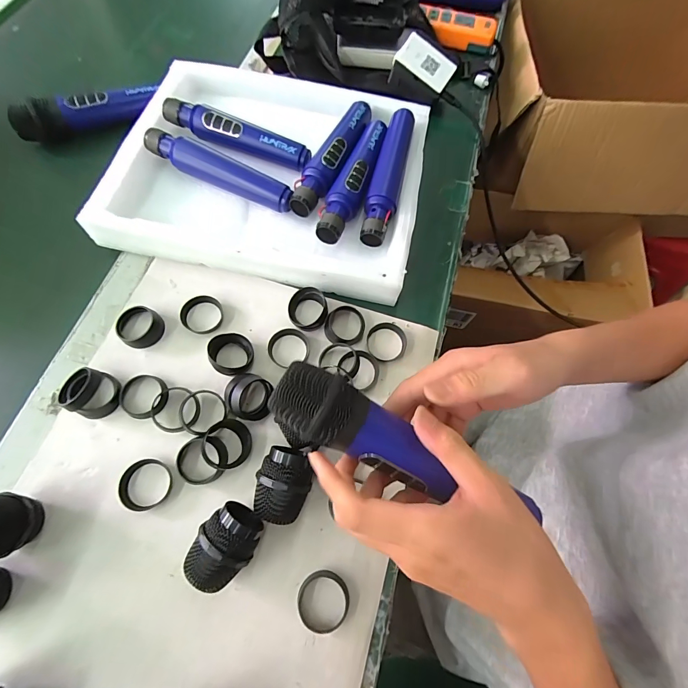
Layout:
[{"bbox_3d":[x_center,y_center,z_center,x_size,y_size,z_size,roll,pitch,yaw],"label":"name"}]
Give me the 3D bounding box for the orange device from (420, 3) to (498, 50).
[{"bbox_3d":[0.185,-0.519,0.584,0.125,0.034,0.047,11,68,1],"label":"orange device"}]

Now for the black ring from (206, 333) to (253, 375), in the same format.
[{"bbox_3d":[-0.116,0.011,0.368,0.041,0.023,0.046,-16,68,-8],"label":"black ring"}]

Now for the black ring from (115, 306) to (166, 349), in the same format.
[{"bbox_3d":[-0.216,-0.018,0.378,0.041,0.018,0.043,1,67,-2],"label":"black ring"}]

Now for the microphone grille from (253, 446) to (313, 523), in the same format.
[{"bbox_3d":[-0.052,0.125,0.316,0.044,0.046,0.058,11,67,3],"label":"microphone grille"}]

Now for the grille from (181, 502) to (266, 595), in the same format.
[{"bbox_3d":[-0.100,0.168,0.296,0.045,0.047,0.063,40,71,14],"label":"grille"}]

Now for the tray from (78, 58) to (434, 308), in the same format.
[{"bbox_3d":[-0.089,-0.215,0.446,0.356,0.060,0.284,10,67,2],"label":"tray"}]

